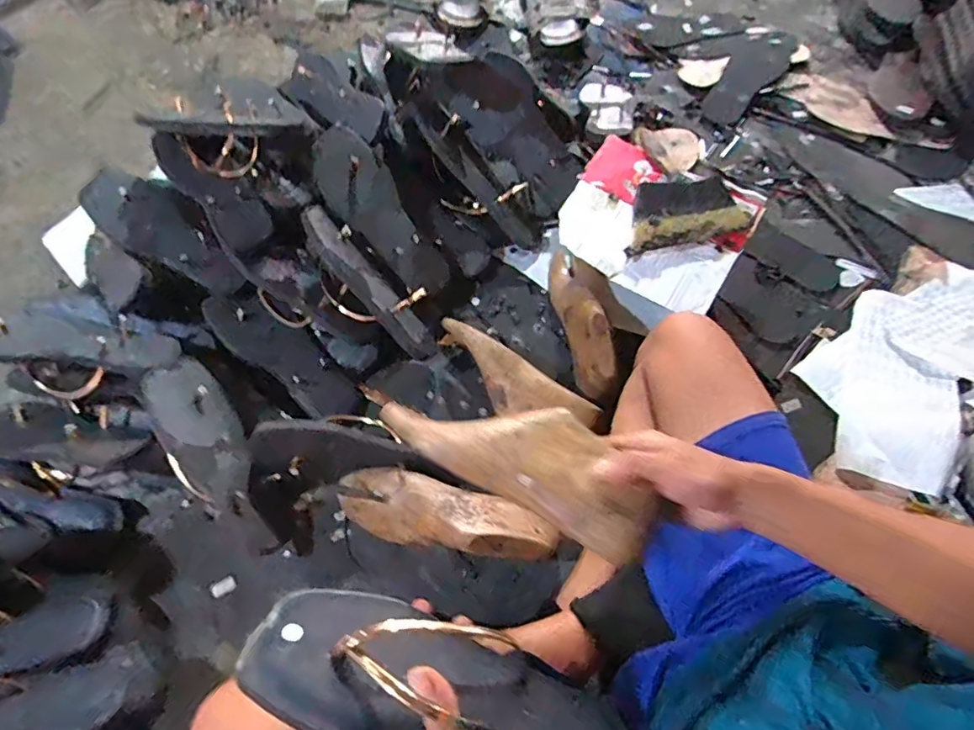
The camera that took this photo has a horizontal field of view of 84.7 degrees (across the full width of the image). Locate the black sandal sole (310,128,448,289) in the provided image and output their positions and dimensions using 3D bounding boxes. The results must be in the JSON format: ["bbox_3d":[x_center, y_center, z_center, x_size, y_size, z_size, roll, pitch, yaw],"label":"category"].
[{"bbox_3d":[-0.137,-0.195,0.697,0.079,0.029,0.232,-40,96,-19],"label":"black sandal sole"}]

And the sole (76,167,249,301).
[{"bbox_3d":[-0.420,-0.169,0.702,0.224,0.018,0.082,37,67,-3],"label":"sole"}]

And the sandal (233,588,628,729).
[{"bbox_3d":[-0.025,0.206,0.354,0.258,0.045,0.093,18,37,-2],"label":"sandal"}]

